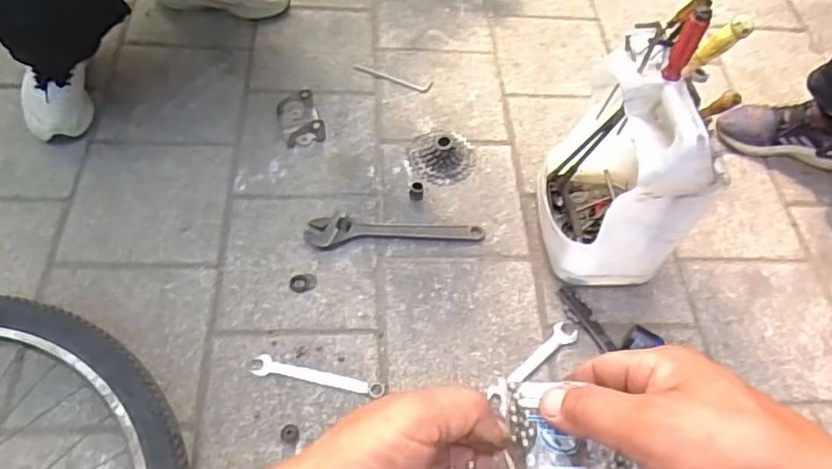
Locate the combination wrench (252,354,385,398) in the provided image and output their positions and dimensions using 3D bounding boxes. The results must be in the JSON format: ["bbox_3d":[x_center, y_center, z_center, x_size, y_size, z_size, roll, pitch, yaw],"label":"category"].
[{"bbox_3d":[-0.130,0.191,0.830,0.177,0.005,0.026,12,52,3],"label":"combination wrench"}]

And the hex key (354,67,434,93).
[{"bbox_3d":[-0.046,-0.298,1.193,0.158,0.007,0.034,16,53,6],"label":"hex key"}]

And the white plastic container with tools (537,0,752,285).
[{"bbox_3d":[0.289,-0.110,0.843,0.154,0.370,0.235,2,52,-4],"label":"white plastic container with tools"}]

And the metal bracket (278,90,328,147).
[{"bbox_3d":[-0.206,-0.207,1.086,0.071,0.041,0.119,-13,54,-15],"label":"metal bracket"}]

